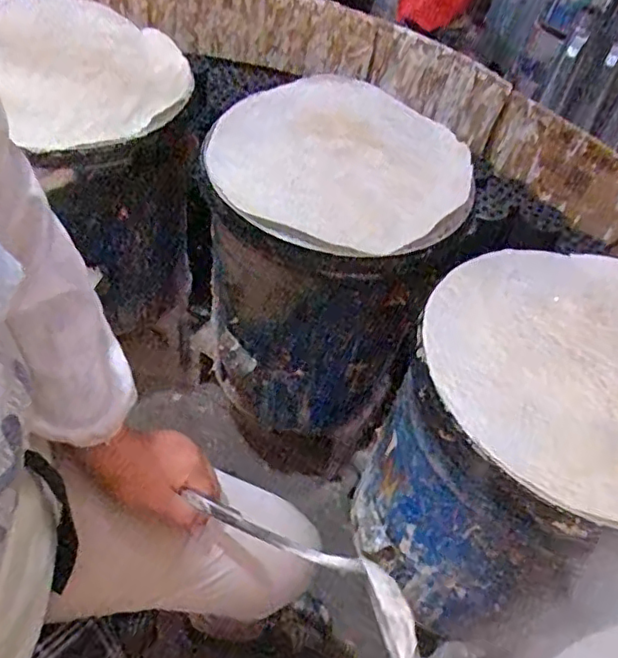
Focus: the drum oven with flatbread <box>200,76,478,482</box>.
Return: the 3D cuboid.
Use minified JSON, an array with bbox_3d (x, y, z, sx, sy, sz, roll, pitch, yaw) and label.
[{"bbox_3d":[0.023,-0.044,1.092,0.352,0.634,0.377,3,50,-4],"label":"drum oven with flatbread"}]

